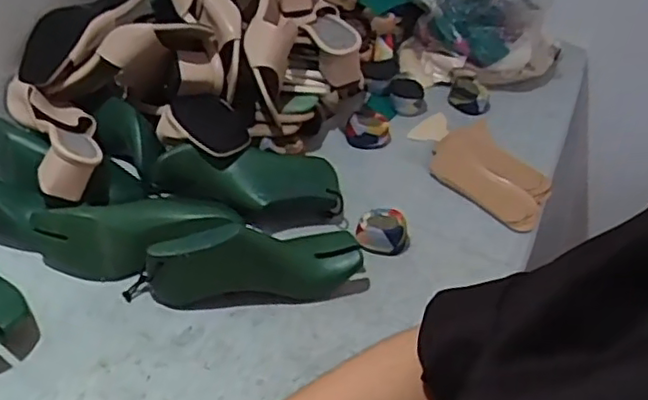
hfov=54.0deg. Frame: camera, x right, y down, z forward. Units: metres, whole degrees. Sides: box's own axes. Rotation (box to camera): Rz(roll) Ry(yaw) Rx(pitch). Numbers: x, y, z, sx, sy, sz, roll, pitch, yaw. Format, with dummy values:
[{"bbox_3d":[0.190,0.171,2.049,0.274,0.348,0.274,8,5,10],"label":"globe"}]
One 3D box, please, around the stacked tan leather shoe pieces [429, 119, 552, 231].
[{"bbox_3d":[0.243,-0.040,0.908,0.130,0.029,0.184,-30,55,-32],"label":"stacked tan leather shoe pieces"}]

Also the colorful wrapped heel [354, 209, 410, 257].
[{"bbox_3d":[0.076,0.038,0.792,0.066,0.037,0.051,18,45,11],"label":"colorful wrapped heel"}]

